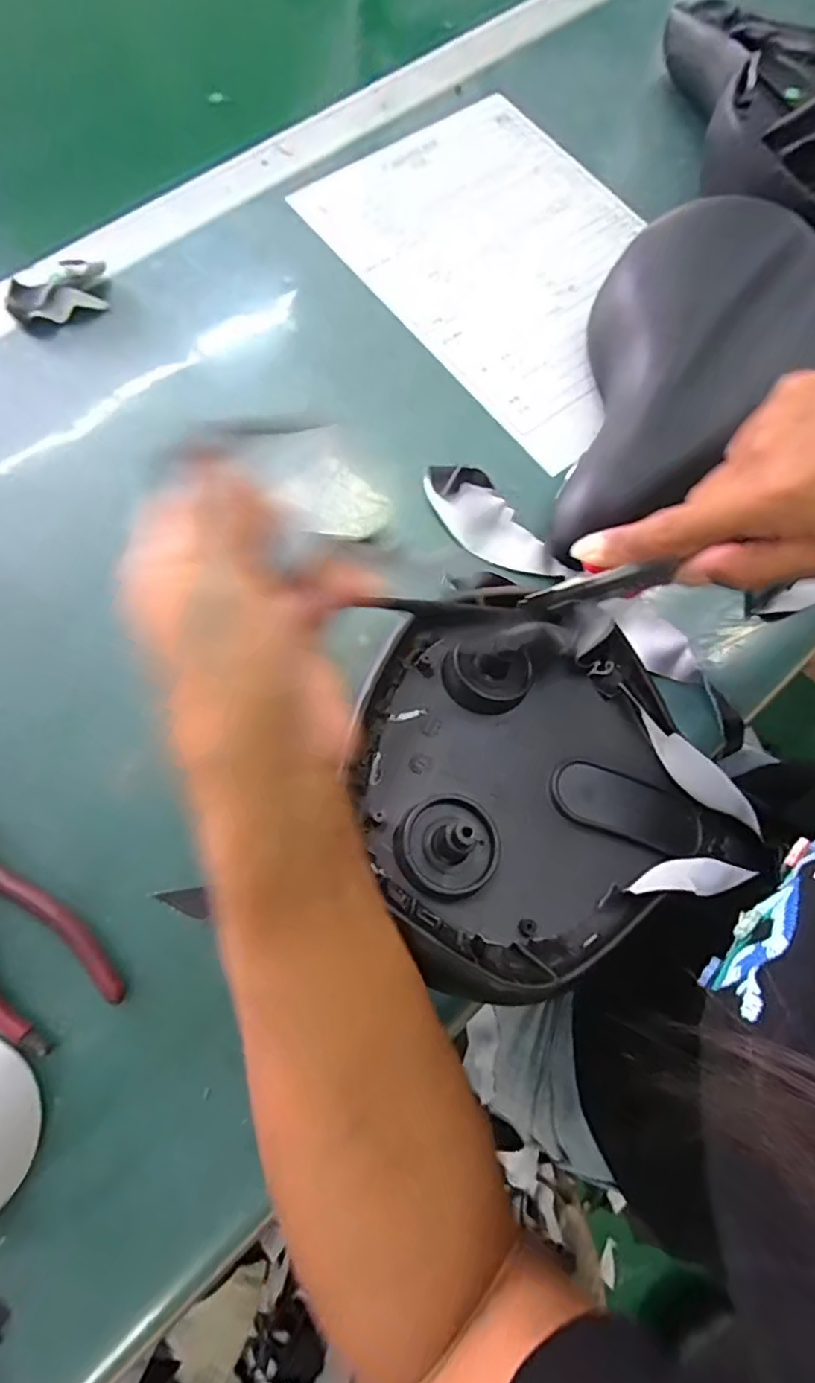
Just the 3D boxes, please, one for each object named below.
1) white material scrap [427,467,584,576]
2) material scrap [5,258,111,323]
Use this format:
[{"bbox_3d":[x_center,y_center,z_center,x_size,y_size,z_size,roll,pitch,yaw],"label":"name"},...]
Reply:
[{"bbox_3d":[0.052,-0.101,0.361,0.040,0.012,0.103,-38,77,-13],"label":"white material scrap"},{"bbox_3d":[-0.231,-0.265,0.395,0.066,0.018,0.043,-29,76,-11],"label":"material scrap"}]

